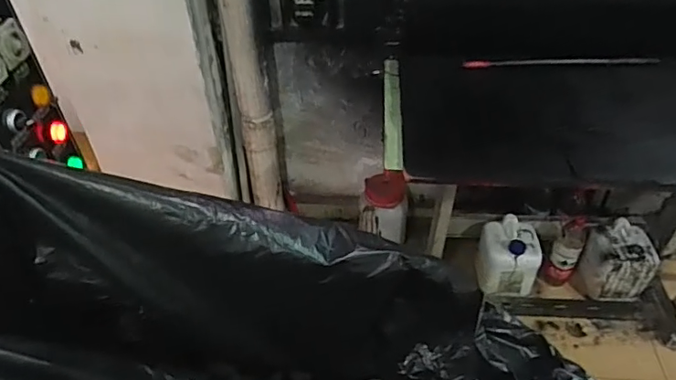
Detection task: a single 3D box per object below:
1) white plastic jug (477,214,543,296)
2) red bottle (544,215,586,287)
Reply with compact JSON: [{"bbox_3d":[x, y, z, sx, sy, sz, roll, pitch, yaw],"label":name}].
[{"bbox_3d":[0.581,0.223,1.781,0.186,0.234,0.190,3,43,5],"label":"white plastic jug"},{"bbox_3d":[0.782,0.218,1.794,0.092,0.270,0.086,22,47,22],"label":"red bottle"}]

